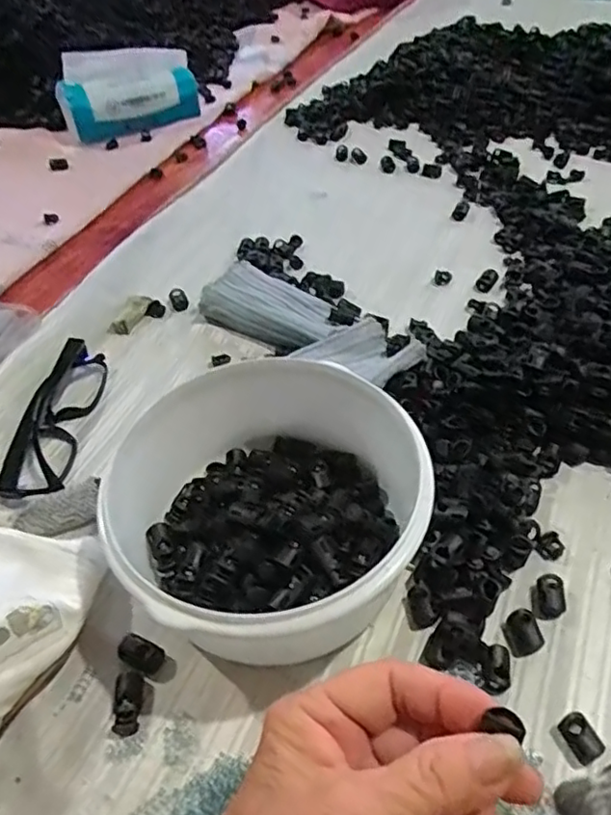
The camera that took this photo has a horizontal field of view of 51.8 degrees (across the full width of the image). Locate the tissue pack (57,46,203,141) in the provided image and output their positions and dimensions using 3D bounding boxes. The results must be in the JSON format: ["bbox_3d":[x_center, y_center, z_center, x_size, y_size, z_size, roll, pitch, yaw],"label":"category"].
[{"bbox_3d":[-0.227,-0.400,0.810,0.173,0.085,0.079,-14,46,-9],"label":"tissue pack"}]

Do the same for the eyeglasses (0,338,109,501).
[{"bbox_3d":[-0.170,0.003,0.429,0.037,0.023,0.129,-1,46,4],"label":"eyeglasses"}]

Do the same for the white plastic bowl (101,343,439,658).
[{"bbox_3d":[-0.020,0.058,0.337,0.145,0.081,0.153,-2,46,3],"label":"white plastic bowl"}]

